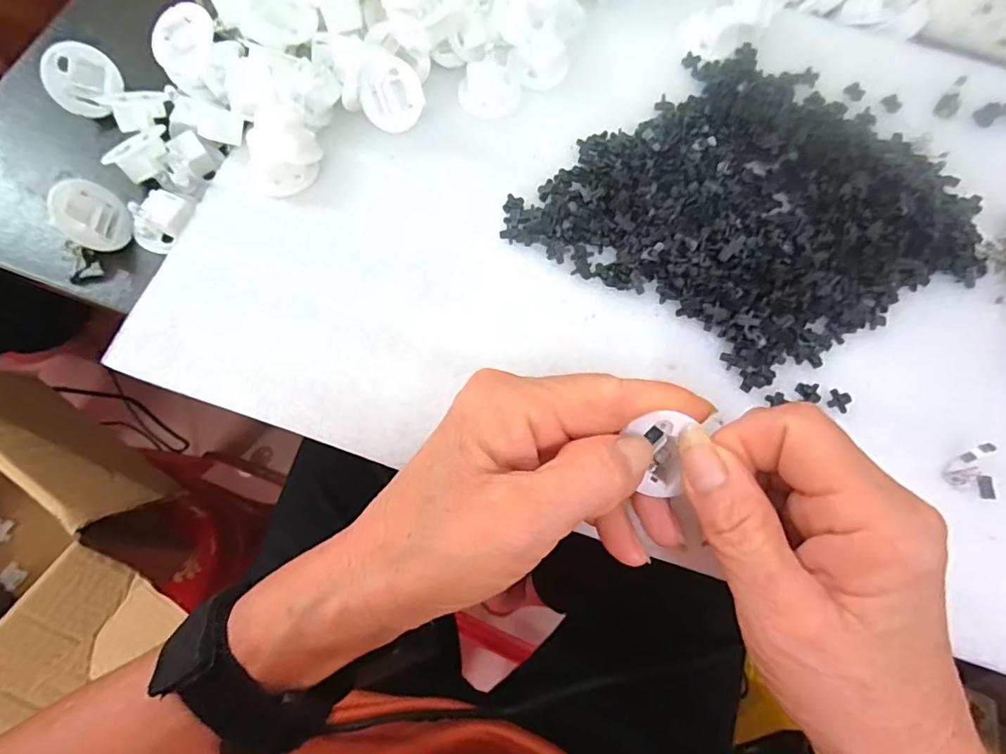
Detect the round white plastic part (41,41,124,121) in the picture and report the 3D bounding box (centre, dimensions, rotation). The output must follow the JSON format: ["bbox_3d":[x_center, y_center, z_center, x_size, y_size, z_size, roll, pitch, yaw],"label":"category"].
[{"bbox_3d":[-0.214,-0.151,0.275,0.033,0.031,0.015,-50,36,0],"label":"round white plastic part"}]

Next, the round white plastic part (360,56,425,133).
[{"bbox_3d":[-0.054,-0.140,0.268,0.030,0.032,0.011,15,34,6],"label":"round white plastic part"}]

